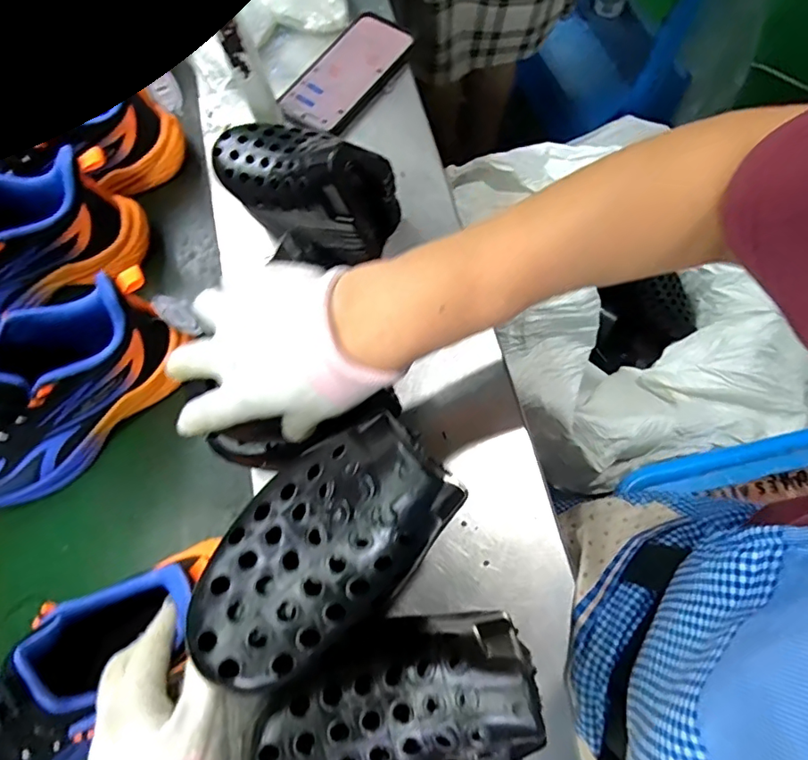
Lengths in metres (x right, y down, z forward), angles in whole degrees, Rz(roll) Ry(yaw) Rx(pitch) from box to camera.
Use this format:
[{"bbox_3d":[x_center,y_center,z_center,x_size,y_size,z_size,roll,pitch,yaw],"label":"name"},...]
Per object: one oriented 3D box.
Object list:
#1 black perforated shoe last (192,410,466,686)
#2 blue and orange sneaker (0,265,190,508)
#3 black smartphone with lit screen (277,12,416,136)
[{"bbox_3d":[-0.042,0.075,0.234,0.081,0.049,0.131,41,77,15],"label":"black perforated shoe last"},{"bbox_3d":[-0.300,0.007,0.408,0.243,0.123,0.094,-41,74,-11],"label":"blue and orange sneaker"},{"bbox_3d":[-0.063,-0.343,0.564,0.087,0.012,0.168,32,75,13],"label":"black smartphone with lit screen"}]

